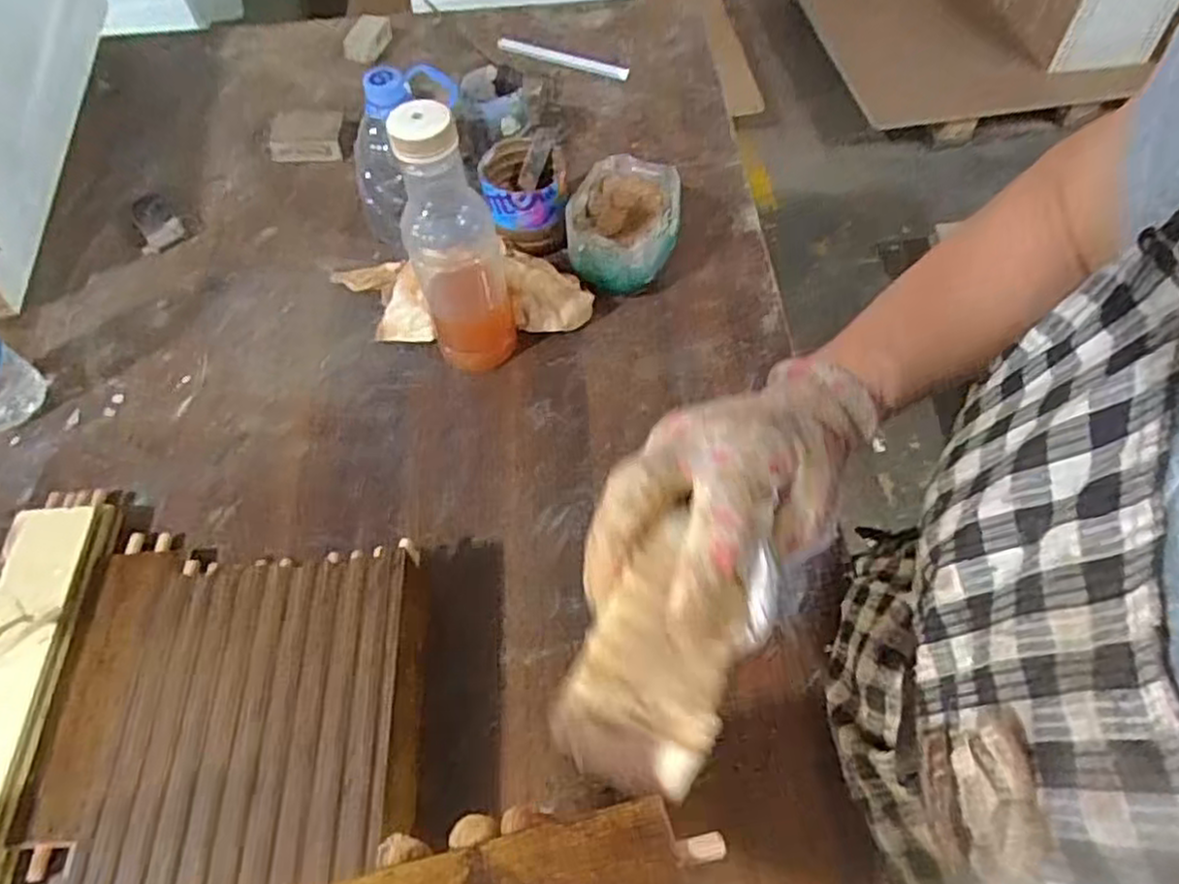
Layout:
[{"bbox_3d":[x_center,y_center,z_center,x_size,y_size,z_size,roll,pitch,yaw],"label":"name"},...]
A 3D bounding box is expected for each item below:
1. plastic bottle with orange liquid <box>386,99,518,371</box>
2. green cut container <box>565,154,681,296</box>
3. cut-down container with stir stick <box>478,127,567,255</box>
[{"bbox_3d":[-0.095,-0.141,0.528,0.062,0.210,0.064,-10,58,-4],"label":"plastic bottle with orange liquid"},{"bbox_3d":[0.030,-0.181,0.632,0.088,0.068,0.104,7,58,6],"label":"green cut container"},{"bbox_3d":[-0.057,-0.216,0.648,0.071,0.071,0.071,-15,58,-7],"label":"cut-down container with stir stick"}]

